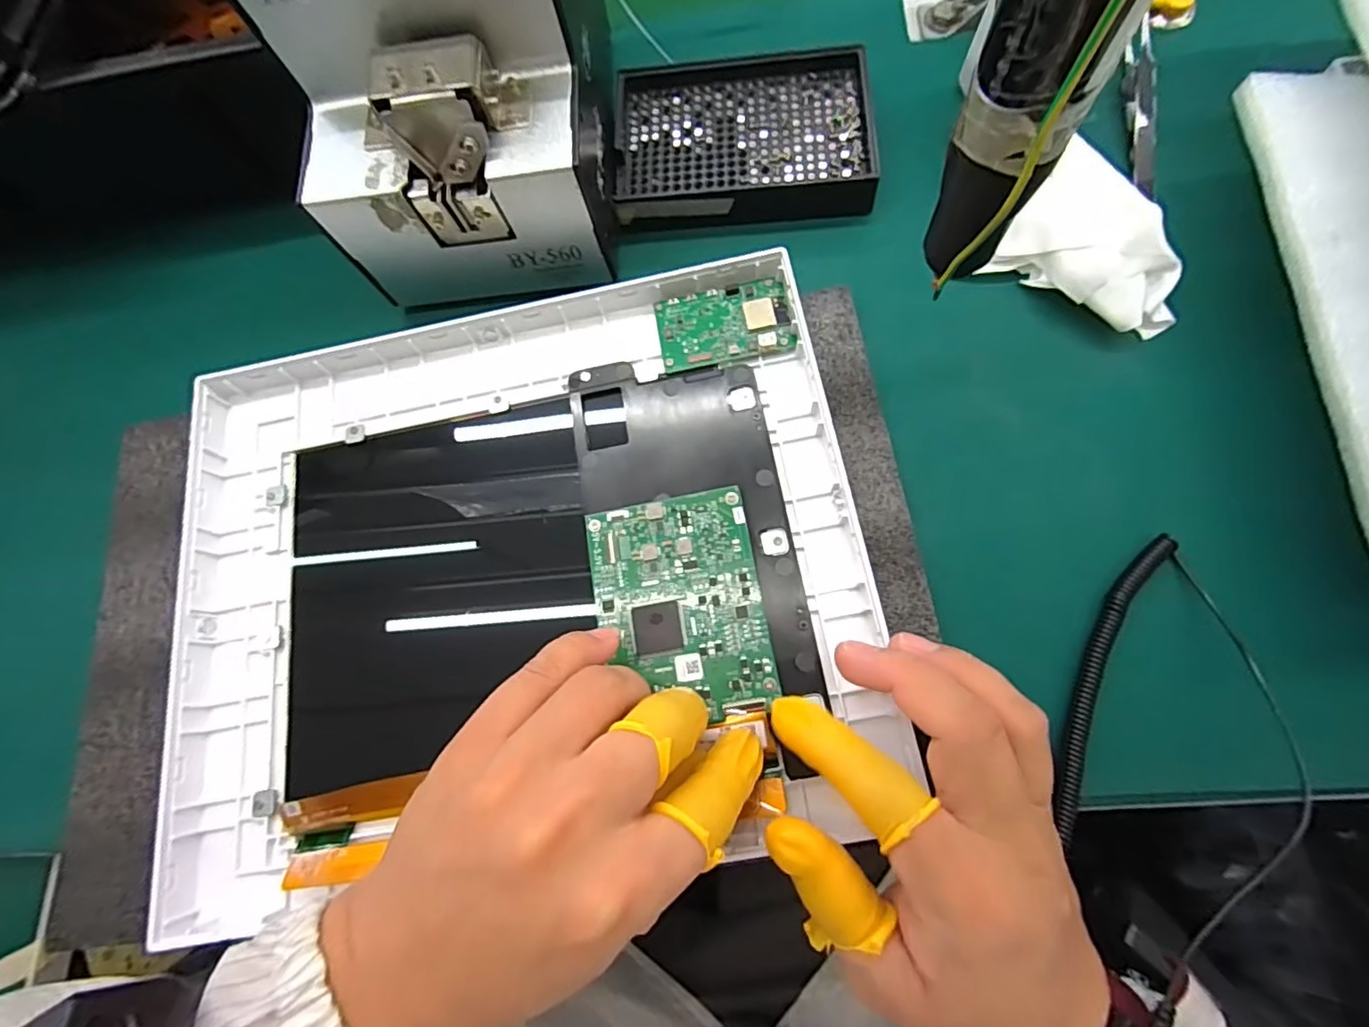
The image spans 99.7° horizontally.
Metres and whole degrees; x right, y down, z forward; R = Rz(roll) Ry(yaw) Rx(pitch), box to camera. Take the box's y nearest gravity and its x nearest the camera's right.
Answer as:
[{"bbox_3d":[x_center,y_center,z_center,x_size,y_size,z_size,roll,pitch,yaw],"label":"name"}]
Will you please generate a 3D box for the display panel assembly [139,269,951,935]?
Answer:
[{"bbox_3d":[-0.073,0.022,0.261,0.316,0.021,0.245,-11,73,4],"label":"display panel assembly"}]

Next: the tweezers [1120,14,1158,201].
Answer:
[{"bbox_3d":[0.235,-0.207,0.297,0.014,0.012,0.100,6,78,2],"label":"tweezers"}]

